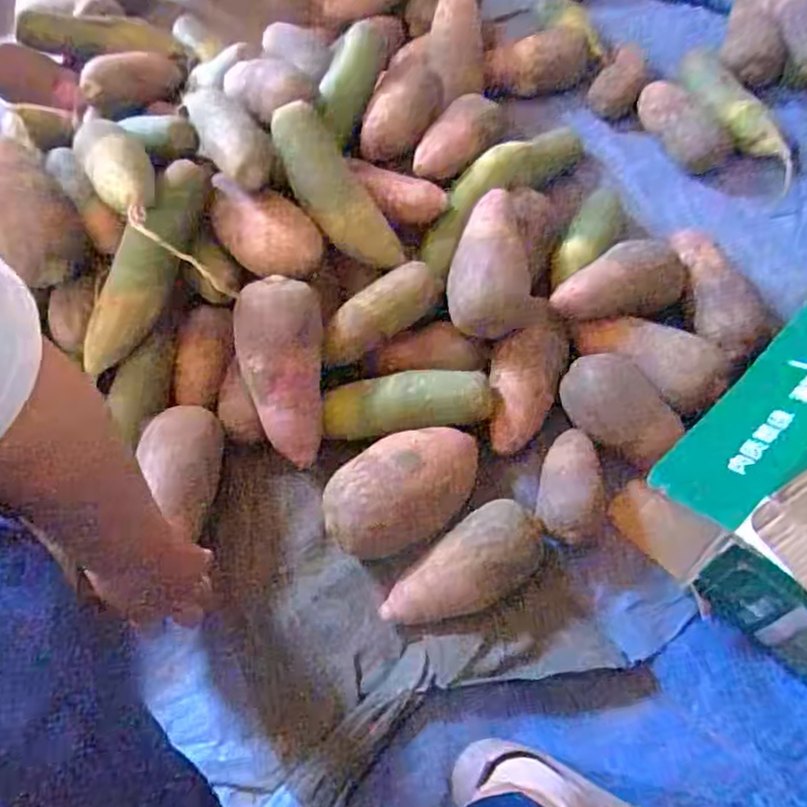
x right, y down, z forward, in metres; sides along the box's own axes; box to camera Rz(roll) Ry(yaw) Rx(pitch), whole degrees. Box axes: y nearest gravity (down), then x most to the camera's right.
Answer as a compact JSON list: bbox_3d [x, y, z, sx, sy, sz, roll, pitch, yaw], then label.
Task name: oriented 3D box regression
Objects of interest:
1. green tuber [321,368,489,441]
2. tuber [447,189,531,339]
[{"bbox_3d":[0.001,-0.001,0.670,0.160,0.046,0.053,-3,61,2],"label":"green tuber"},{"bbox_3d":[0.085,-0.141,0.692,0.079,0.067,0.150,1,61,4],"label":"tuber"}]

